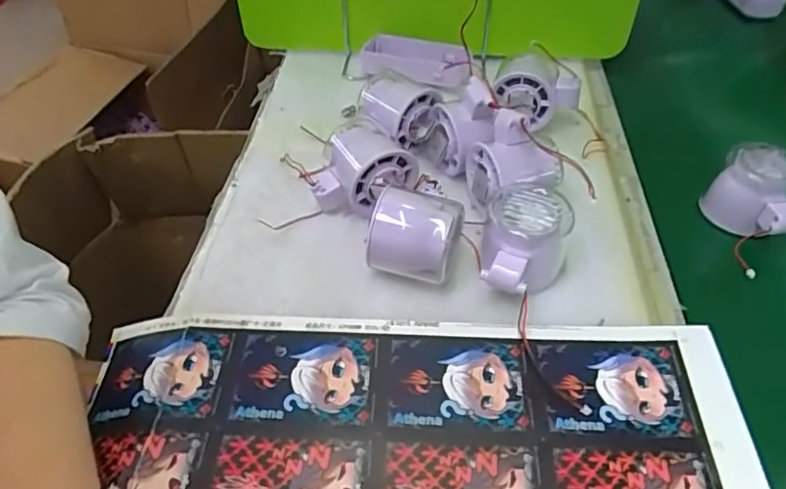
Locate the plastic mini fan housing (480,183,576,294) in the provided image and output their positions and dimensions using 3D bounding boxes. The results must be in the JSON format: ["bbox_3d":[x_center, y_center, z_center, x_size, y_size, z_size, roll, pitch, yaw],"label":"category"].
[{"bbox_3d":[0.088,0.001,0.389,0.056,0.053,0.072,15,47,12],"label":"plastic mini fan housing"}]

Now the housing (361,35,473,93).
[{"bbox_3d":[0.024,-0.186,0.583,0.115,0.034,0.038,19,47,16],"label":"housing"}]

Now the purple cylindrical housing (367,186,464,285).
[{"bbox_3d":[0.015,-0.005,0.396,0.061,0.049,0.051,7,45,4],"label":"purple cylindrical housing"}]

